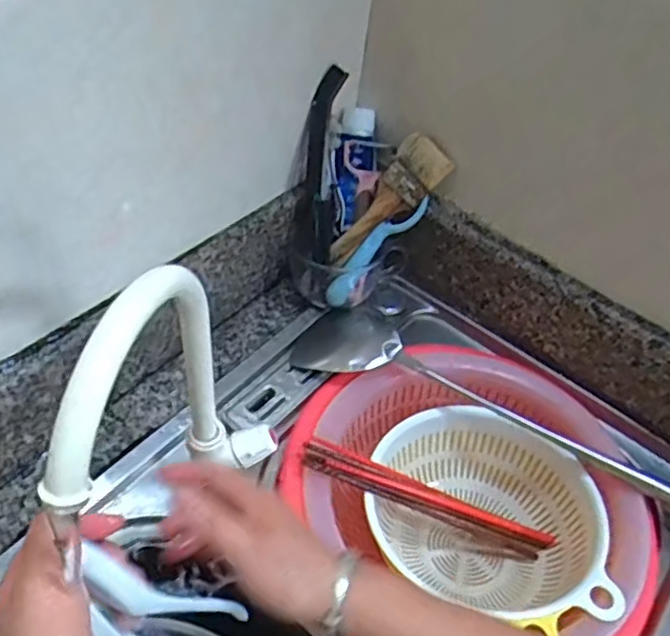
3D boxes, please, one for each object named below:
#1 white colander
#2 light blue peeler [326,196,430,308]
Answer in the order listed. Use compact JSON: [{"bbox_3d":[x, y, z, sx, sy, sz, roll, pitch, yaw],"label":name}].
[{"bbox_3d":[0.133,0.185,0.628,0.195,0.102,0.181,3,46,-3],"label":"white colander"},{"bbox_3d":[0.046,-0.070,0.714,0.019,0.049,0.145,40,86,27],"label":"light blue peeler"}]

